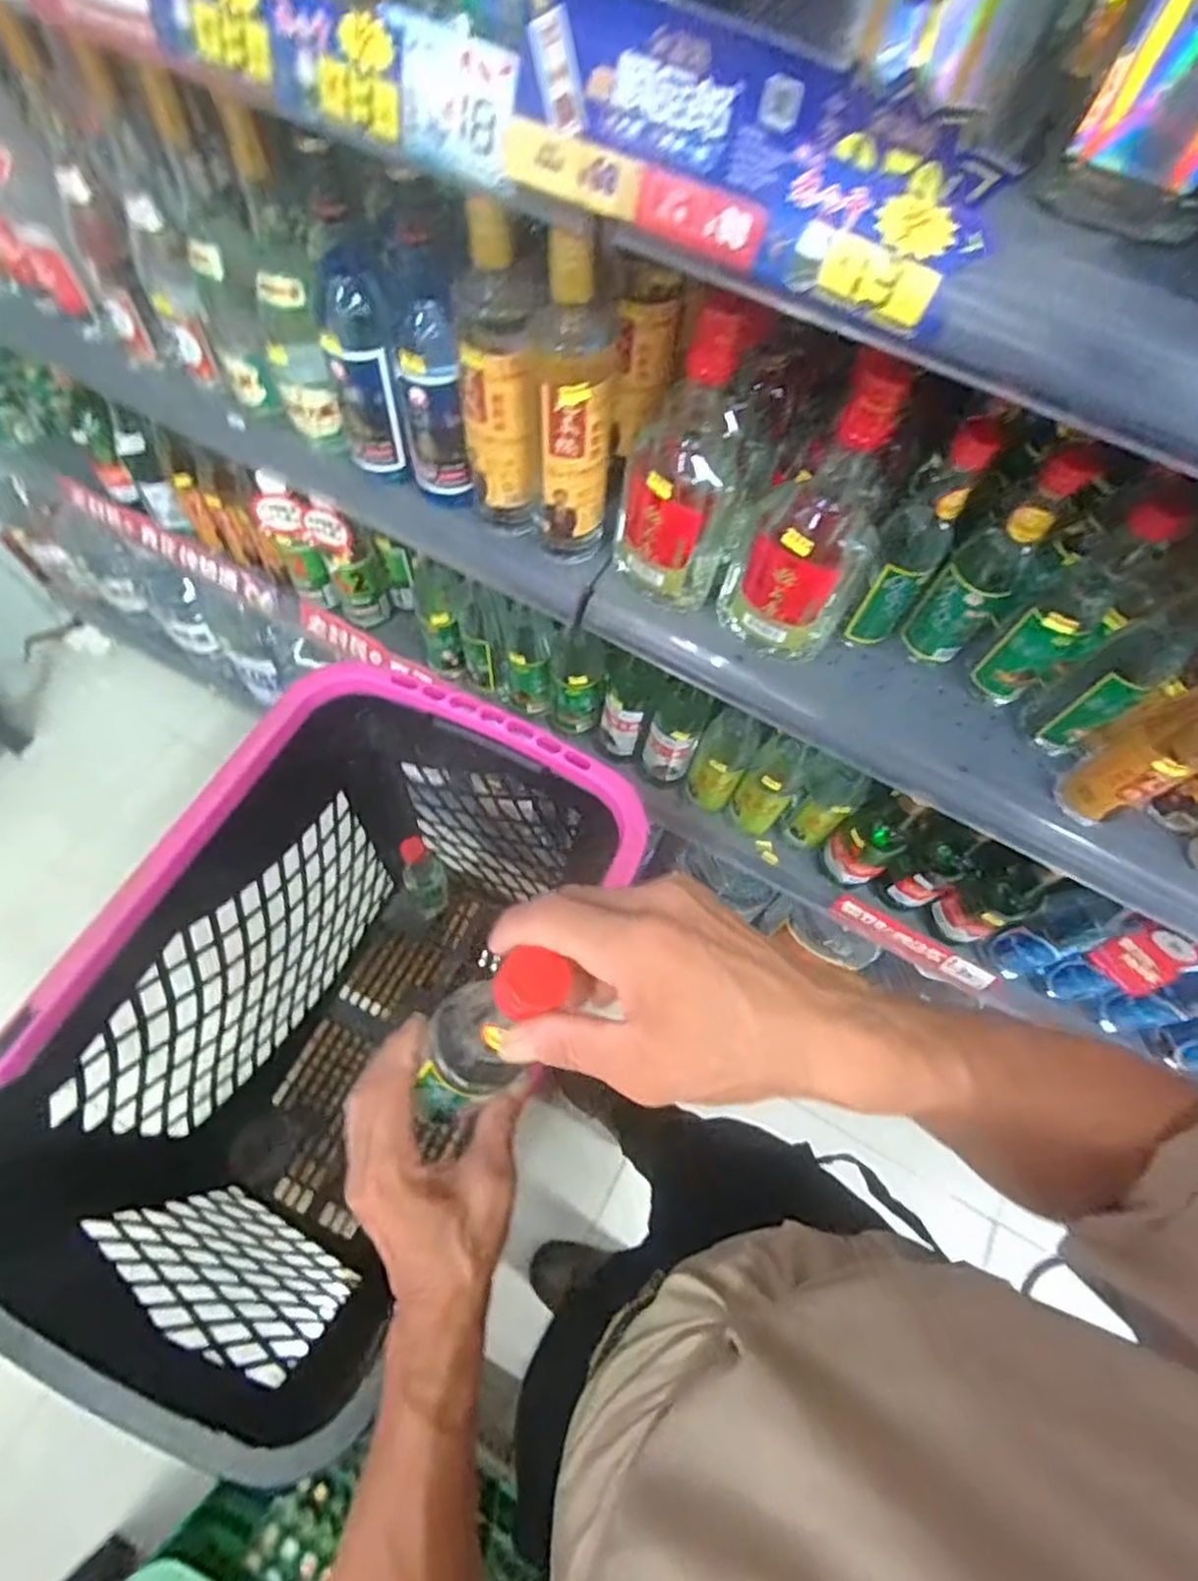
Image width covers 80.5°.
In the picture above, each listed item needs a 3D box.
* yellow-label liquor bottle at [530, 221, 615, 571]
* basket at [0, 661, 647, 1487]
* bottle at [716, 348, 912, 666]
[{"bbox_3d":[-0.015,-0.300,0.583,0.070,0.248,0.081,4,66,-2],"label":"yellow-label liquor bottle"},{"bbox_3d":[-0.236,0.244,0.784,0.374,0.495,0.585,27,67,9],"label":"basket"},{"bbox_3d":[0.174,-0.212,0.561,0.106,0.271,0.095,32,68,10],"label":"bottle"}]

